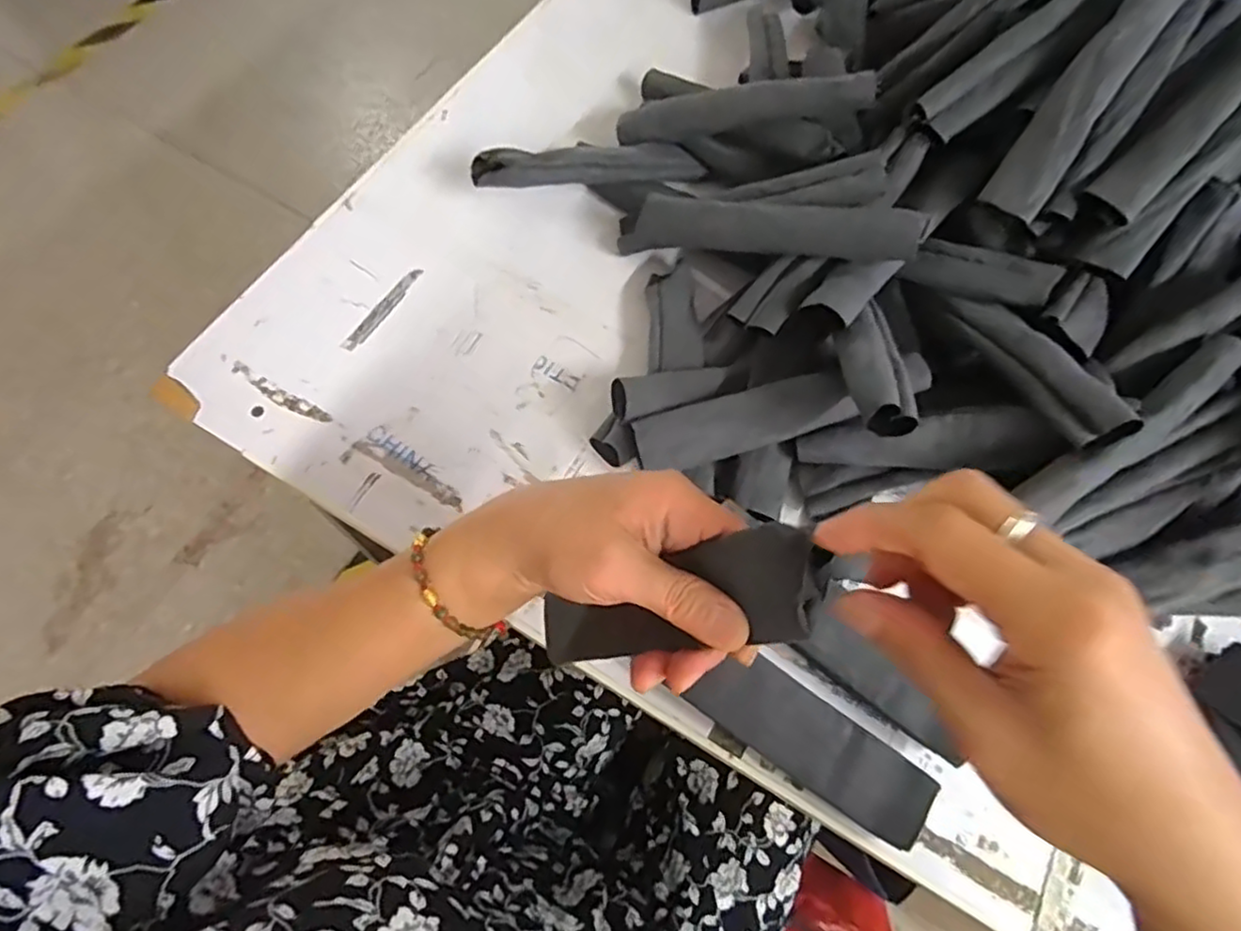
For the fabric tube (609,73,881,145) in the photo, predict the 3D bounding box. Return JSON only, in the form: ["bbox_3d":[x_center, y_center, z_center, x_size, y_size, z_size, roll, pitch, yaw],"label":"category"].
[{"bbox_3d":[0.088,-0.262,0.501,0.182,0.029,0.022,1,65,21],"label":"fabric tube"}]

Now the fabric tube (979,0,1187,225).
[{"bbox_3d":[0.293,-0.239,0.422,0.036,0.023,0.191,36,93,11],"label":"fabric tube"}]

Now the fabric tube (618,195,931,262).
[{"bbox_3d":[0.090,-0.157,0.457,0.205,0.040,0.024,12,65,26],"label":"fabric tube"}]

